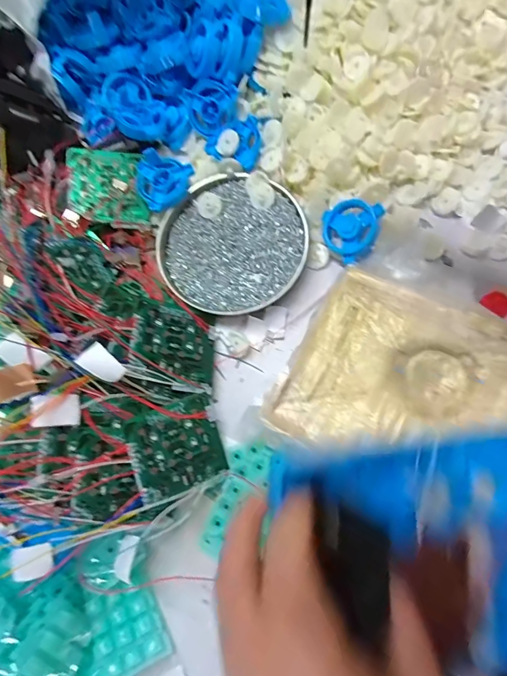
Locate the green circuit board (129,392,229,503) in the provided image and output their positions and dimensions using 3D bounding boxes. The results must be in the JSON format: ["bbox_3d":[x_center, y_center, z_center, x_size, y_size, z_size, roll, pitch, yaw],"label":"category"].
[{"bbox_3d":[-0.058,0.085,0.321,0.072,0.004,0.063,-16,89,-30],"label":"green circuit board"}]

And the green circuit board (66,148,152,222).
[{"bbox_3d":[-0.141,-0.147,0.392,0.070,0.007,0.072,-8,88,-14],"label":"green circuit board"}]

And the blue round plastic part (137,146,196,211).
[{"bbox_3d":[-0.091,-0.148,0.386,0.054,0.024,0.050,-2,76,7],"label":"blue round plastic part"}]

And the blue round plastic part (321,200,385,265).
[{"bbox_3d":[0.085,-0.095,0.364,0.052,0.020,0.052,-1,87,29],"label":"blue round plastic part"}]

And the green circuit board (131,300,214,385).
[{"bbox_3d":[-0.064,0.003,0.346,0.073,0.004,0.057,22,64,-25],"label":"green circuit board"}]

